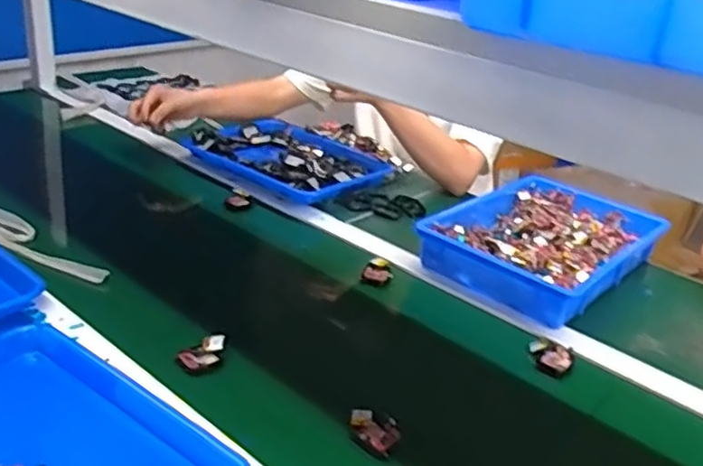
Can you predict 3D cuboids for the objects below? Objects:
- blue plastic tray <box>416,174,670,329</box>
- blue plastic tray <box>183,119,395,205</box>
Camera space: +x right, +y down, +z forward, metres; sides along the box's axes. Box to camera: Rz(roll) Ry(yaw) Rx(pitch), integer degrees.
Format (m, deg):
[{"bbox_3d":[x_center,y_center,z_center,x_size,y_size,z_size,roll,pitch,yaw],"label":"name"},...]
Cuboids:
[{"bbox_3d":[0.292,0.011,1.047,0.248,0.061,0.371,27,33,35],"label":"blue plastic tray"},{"bbox_3d":[-0.112,-0.135,1.215,0.316,0.041,0.224,22,31,29],"label":"blue plastic tray"}]

